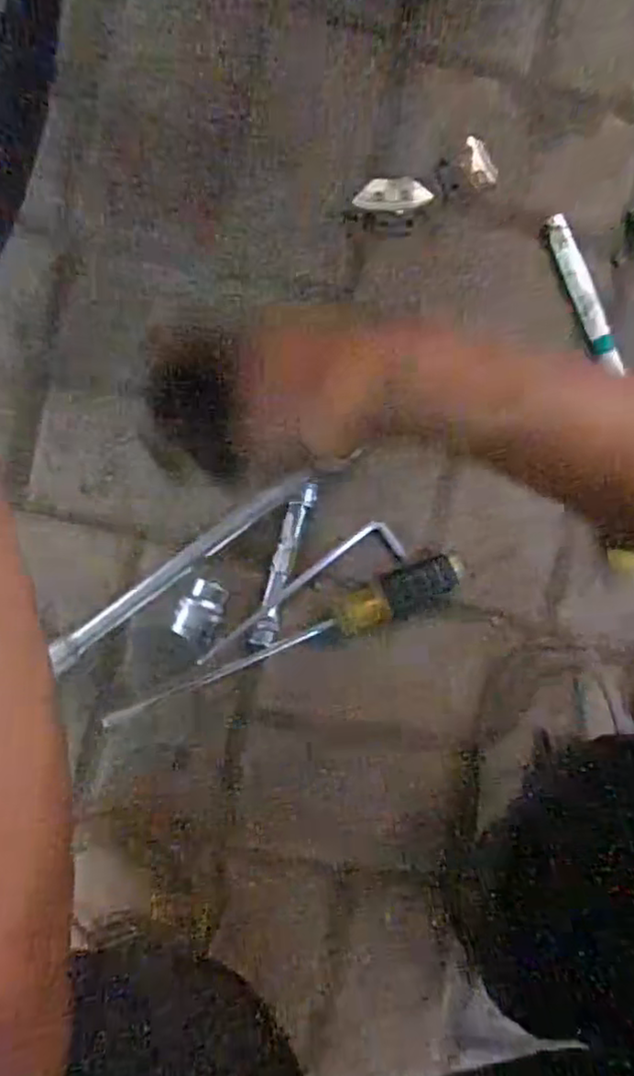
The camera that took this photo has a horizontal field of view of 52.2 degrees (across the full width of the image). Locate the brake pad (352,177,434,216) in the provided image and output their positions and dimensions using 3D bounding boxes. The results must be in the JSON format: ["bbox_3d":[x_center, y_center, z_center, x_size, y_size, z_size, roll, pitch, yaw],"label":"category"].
[{"bbox_3d":[0.060,-0.269,0.507,0.059,0.006,0.025,-1,90,-4],"label":"brake pad"}]

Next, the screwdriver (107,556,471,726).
[{"bbox_3d":[-0.021,0.076,0.486,0.282,0.025,0.032,-21,92,-4],"label":"screwdriver"}]

